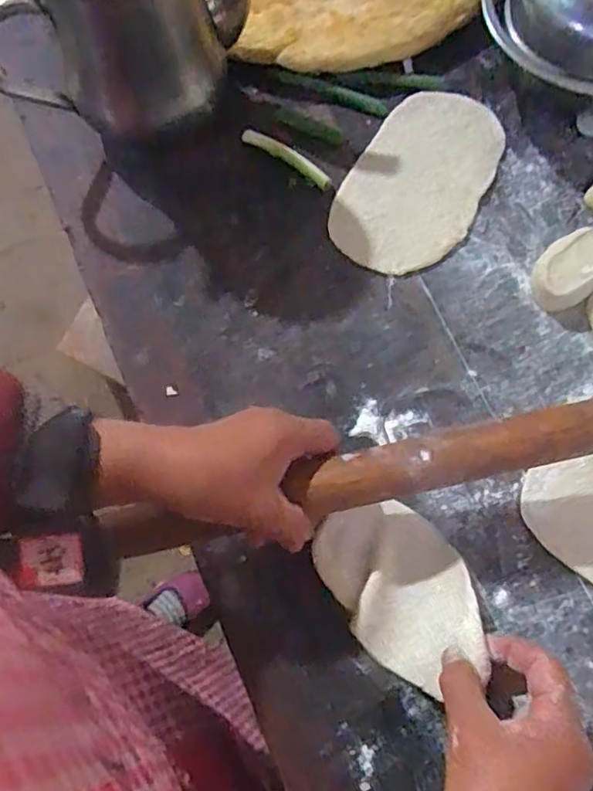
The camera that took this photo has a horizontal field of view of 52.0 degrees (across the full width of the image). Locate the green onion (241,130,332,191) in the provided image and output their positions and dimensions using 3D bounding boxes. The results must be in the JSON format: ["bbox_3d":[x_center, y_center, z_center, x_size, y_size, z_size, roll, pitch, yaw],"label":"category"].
[{"bbox_3d":[-0.006,-0.180,0.461,0.075,0.008,0.013,29,79,-7],"label":"green onion"}]

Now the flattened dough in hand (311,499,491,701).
[{"bbox_3d":[0.068,0.124,0.386,0.079,0.019,0.119,-30,78,-6],"label":"flattened dough in hand"}]

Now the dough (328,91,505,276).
[{"bbox_3d":[0.092,-0.163,0.458,0.095,0.004,0.156,28,79,8],"label":"dough"}]

